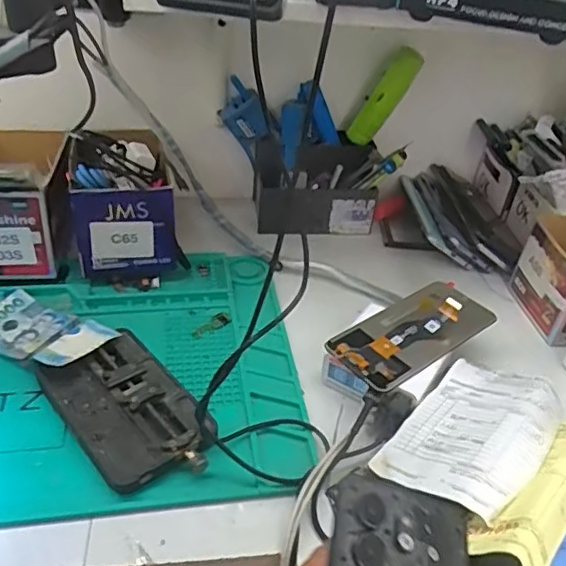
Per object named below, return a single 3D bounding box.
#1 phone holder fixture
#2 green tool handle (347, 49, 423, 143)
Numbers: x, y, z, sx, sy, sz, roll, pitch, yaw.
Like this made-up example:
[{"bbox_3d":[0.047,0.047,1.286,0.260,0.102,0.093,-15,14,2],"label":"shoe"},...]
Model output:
[{"bbox_3d":[-0.123,0.101,0.472,0.088,0.023,0.152,-24,46,-32],"label":"phone holder fixture"},{"bbox_3d":[0.116,-0.213,0.682,0.036,0.117,0.014,24,34,-16],"label":"green tool handle"}]

